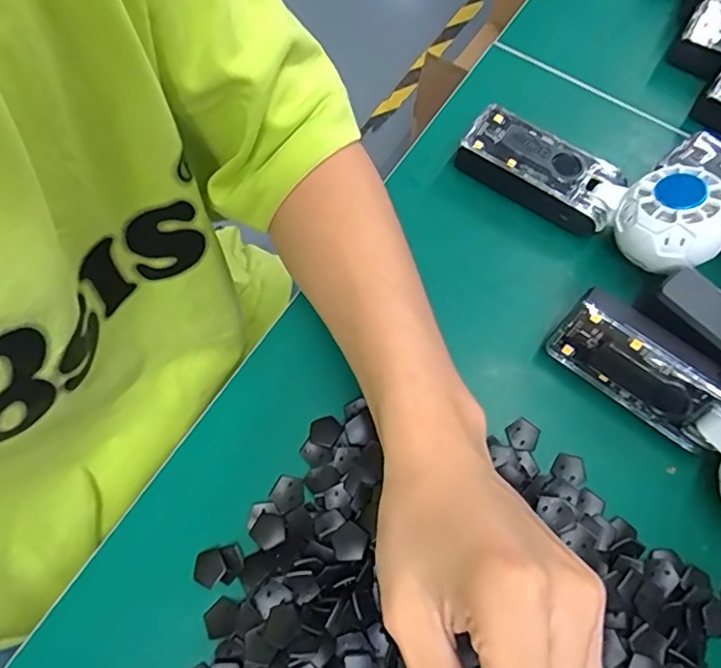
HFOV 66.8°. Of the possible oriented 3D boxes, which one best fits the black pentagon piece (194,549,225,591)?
[{"bbox_3d":[-0.081,0.125,0.292,0.016,0.004,0.018,2,69,-1],"label":"black pentagon piece"}]

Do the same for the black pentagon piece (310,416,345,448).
[{"bbox_3d":[-0.021,0.057,0.319,0.017,0.004,0.018,31,71,10],"label":"black pentagon piece"}]

